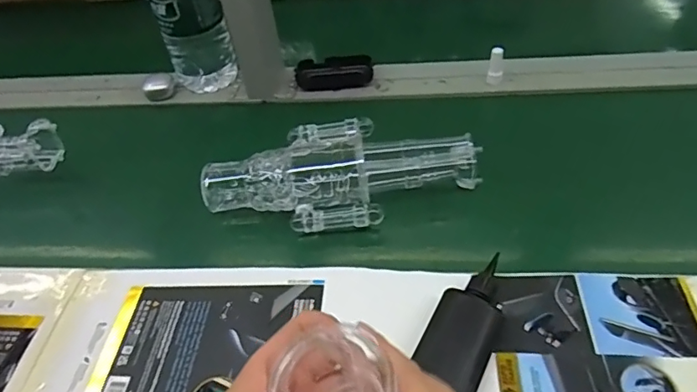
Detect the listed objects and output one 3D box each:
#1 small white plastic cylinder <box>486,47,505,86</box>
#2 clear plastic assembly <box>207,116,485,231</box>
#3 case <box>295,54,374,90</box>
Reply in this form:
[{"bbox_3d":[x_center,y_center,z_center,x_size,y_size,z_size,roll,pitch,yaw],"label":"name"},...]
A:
[{"bbox_3d":[0.198,-0.176,0.700,0.019,0.049,0.022,9,48,15],"label":"small white plastic cylinder"},{"bbox_3d":[-0.009,-0.028,0.571,0.290,0.055,0.119,-4,46,3],"label":"clear plastic assembly"},{"bbox_3d":[-0.019,-0.180,0.751,0.109,0.022,0.055,0,46,7],"label":"case"}]

